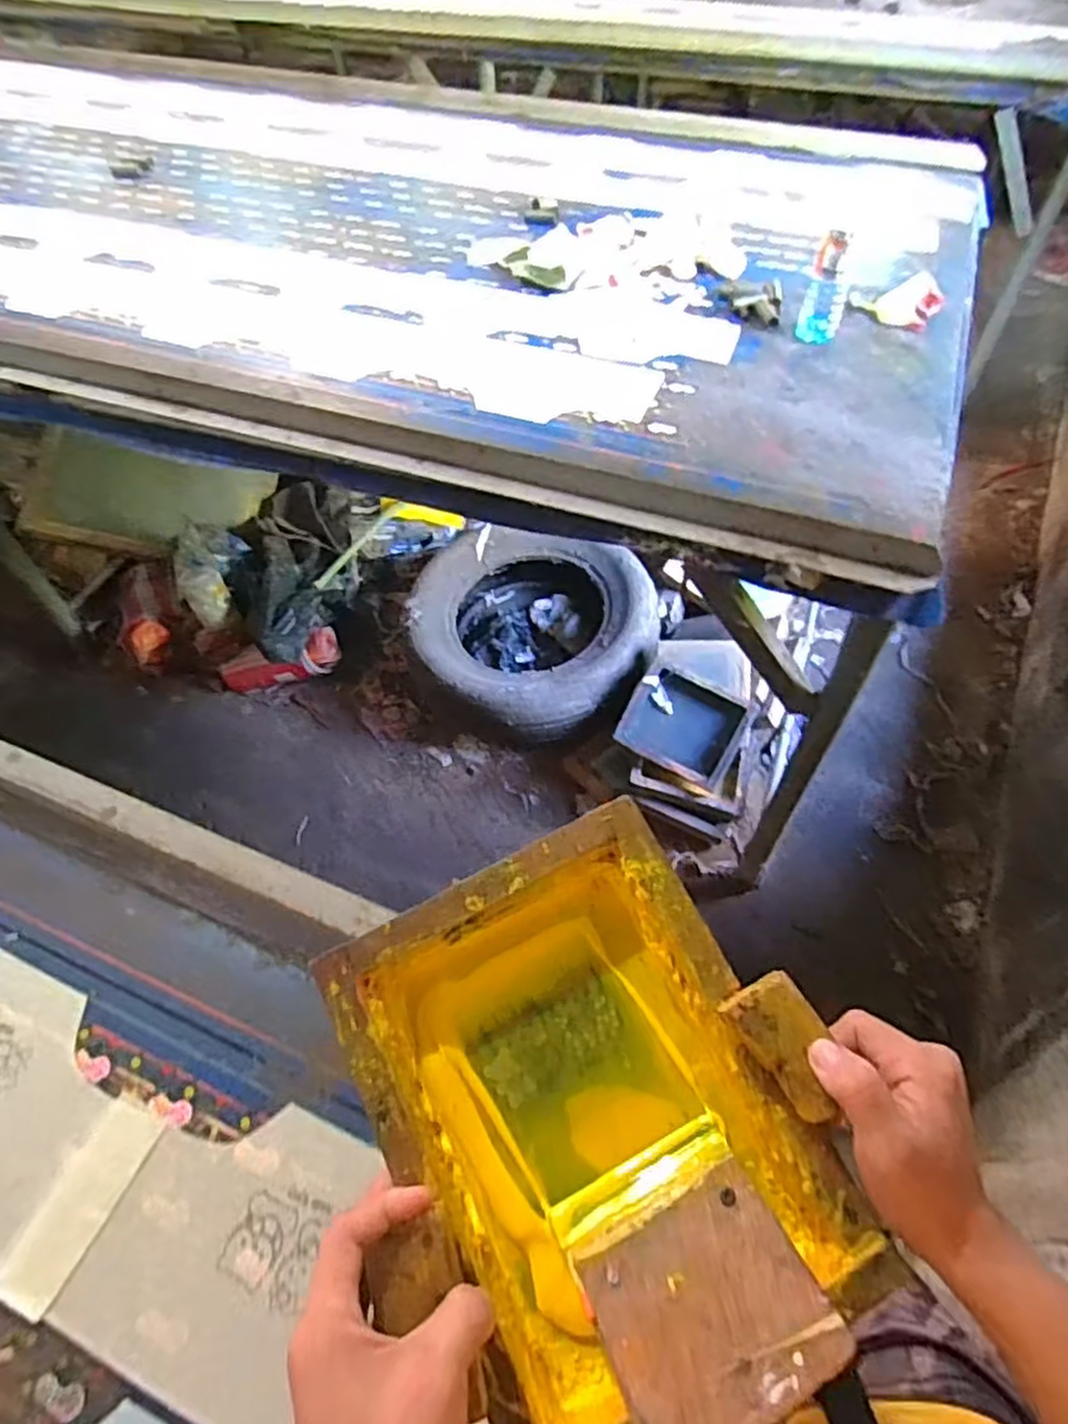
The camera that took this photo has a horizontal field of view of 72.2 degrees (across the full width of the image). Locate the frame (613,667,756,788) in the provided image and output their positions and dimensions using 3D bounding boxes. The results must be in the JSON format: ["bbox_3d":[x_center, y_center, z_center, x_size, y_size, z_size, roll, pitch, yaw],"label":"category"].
[{"bbox_3d":[0.315,0.026,1.540,0.231,0.025,0.199,27,80,14],"label":"frame"}]

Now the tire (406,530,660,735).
[{"bbox_3d":[0.005,-0.195,1.766,0.569,0.195,0.624,-14,57,-9],"label":"tire"}]

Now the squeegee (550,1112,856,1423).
[{"bbox_3d":[0.076,0.272,0.352,0.099,0.008,0.117,-25,35,-9],"label":"squeegee"}]

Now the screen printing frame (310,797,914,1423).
[{"bbox_3d":[0.029,0.213,0.385,0.213,0.091,0.258,-24,56,-13],"label":"screen printing frame"}]

